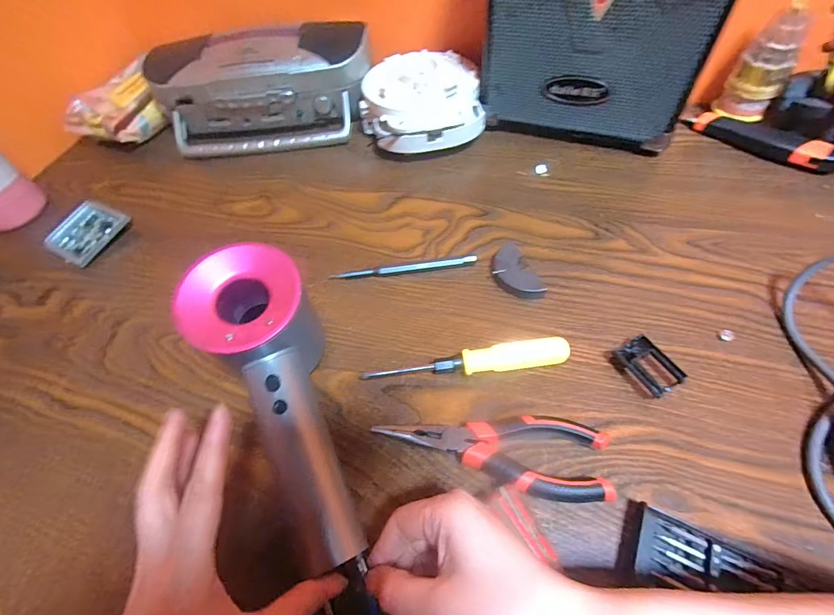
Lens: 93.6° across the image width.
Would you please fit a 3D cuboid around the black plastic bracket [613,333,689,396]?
[{"bbox_3d":[0.175,0.044,0.295,0.024,0.017,0.043,-28,59,-13],"label":"black plastic bracket"}]

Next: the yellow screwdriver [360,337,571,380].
[{"bbox_3d":[0.039,0.044,0.305,0.155,0.019,0.019,-8,57,-1],"label":"yellow screwdriver"}]

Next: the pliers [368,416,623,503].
[{"bbox_3d":[0.051,0.095,0.271,0.153,0.017,0.049,9,59,11],"label":"pliers"}]

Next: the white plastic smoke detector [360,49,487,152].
[{"bbox_3d":[0.005,-0.242,0.474,0.136,0.064,0.133,-2,57,3],"label":"white plastic smoke detector"}]

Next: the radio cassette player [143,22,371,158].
[{"bbox_3d":[-0.185,-0.266,0.484,0.262,0.098,0.113,-9,57,-1],"label":"radio cassette player"}]

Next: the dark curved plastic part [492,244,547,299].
[{"bbox_3d":[0.086,-0.029,0.352,0.033,0.014,0.062,-20,58,-8],"label":"dark curved plastic part"}]

